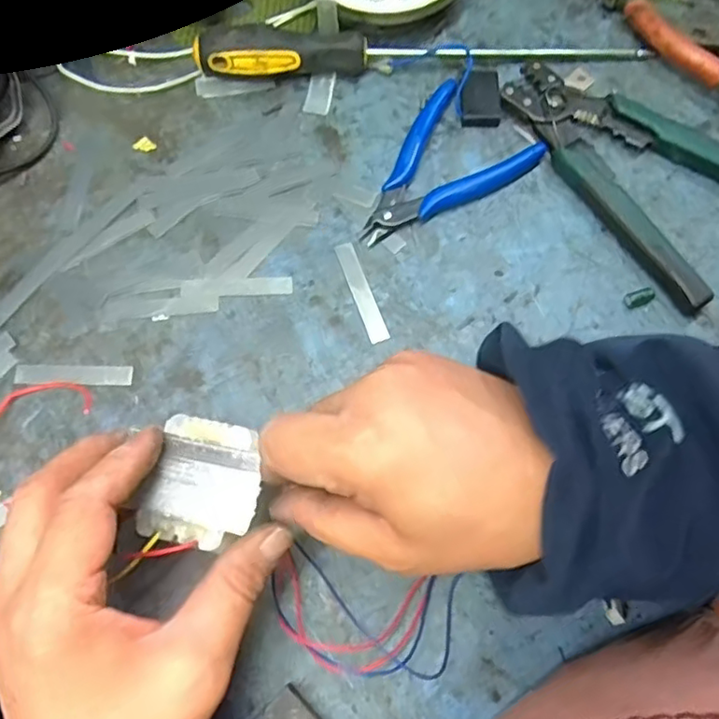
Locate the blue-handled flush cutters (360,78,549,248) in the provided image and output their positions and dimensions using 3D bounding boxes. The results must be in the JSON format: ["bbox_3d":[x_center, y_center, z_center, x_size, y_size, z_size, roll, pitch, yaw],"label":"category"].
[{"bbox_3d":[0.050,-0.112,0.384,0.079,0.015,0.118,37,76,11],"label":"blue-handled flush cutters"}]

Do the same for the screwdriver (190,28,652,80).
[{"bbox_3d":[0.042,-0.206,0.406,0.294,0.033,0.028,-5,72,-2],"label":"screwdriver"}]

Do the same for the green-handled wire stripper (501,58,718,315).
[{"bbox_3d":[0.181,-0.128,0.389,0.105,0.016,0.180,-33,75,-10],"label":"green-handled wire stripper"}]

